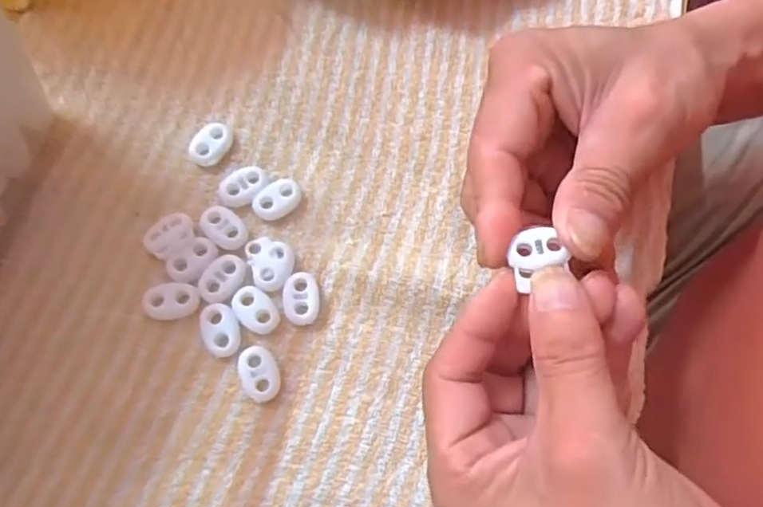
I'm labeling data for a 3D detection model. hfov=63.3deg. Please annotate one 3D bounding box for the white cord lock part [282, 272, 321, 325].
[{"bbox_3d":[-0.034,0.019,0.260,0.016,0.005,0.022,-4,70,-4],"label":"white cord lock part"}]

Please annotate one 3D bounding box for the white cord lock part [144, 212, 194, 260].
[{"bbox_3d":[-0.091,-0.008,0.266,0.021,0.007,0.018,-38,76,-15],"label":"white cord lock part"}]

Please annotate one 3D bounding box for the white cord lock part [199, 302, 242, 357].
[{"bbox_3d":[-0.066,0.031,0.252,0.016,0.004,0.022,-28,74,-12],"label":"white cord lock part"}]

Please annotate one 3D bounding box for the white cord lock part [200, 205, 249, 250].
[{"bbox_3d":[-0.069,-0.012,0.267,0.024,0.004,0.014,40,73,11],"label":"white cord lock part"}]

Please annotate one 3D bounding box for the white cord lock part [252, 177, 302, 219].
[{"bbox_3d":[-0.046,-0.024,0.276,0.022,0.006,0.015,-24,73,-11],"label":"white cord lock part"}]

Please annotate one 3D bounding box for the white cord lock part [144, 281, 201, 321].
[{"bbox_3d":[-0.087,0.020,0.258,0.022,0.004,0.015,-8,71,-6],"label":"white cord lock part"}]

